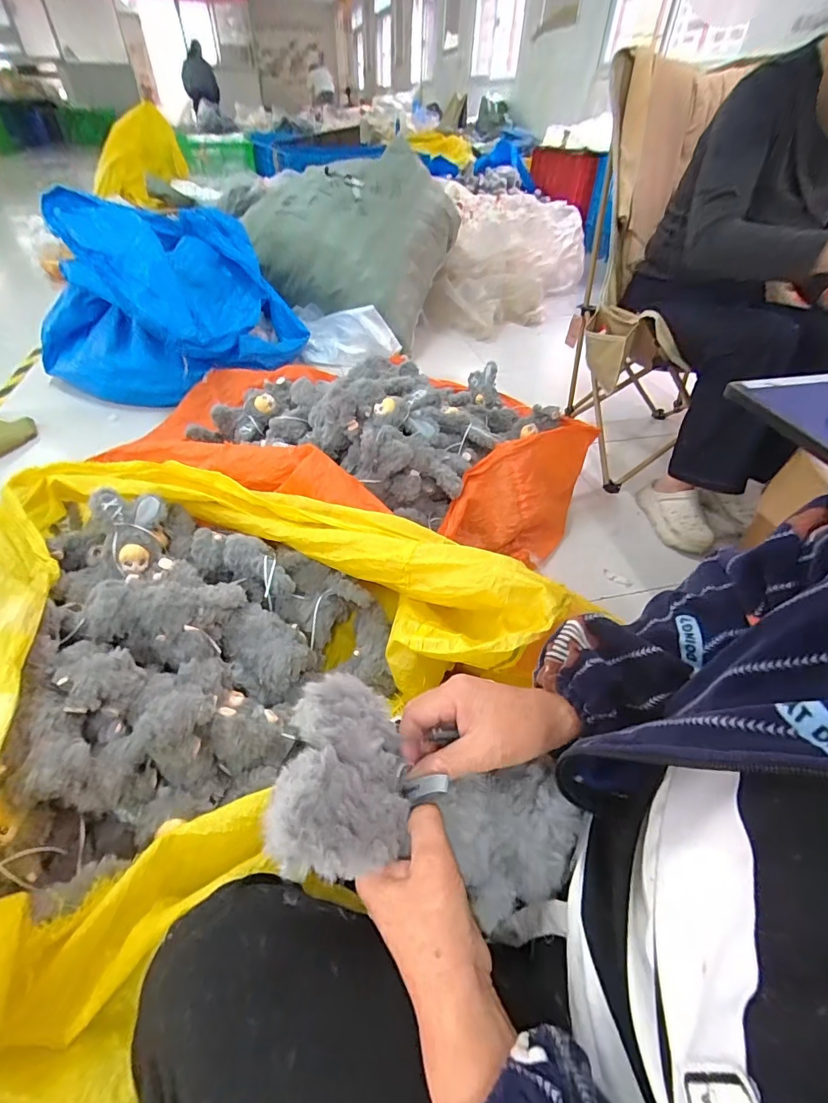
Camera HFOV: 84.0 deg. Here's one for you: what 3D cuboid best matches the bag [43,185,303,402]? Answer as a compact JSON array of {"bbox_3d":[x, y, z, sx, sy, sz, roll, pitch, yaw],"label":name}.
[{"bbox_3d":[-0.840,-0.859,1.571,0.801,0.501,0.543,11,45,9],"label":"bag"}]

